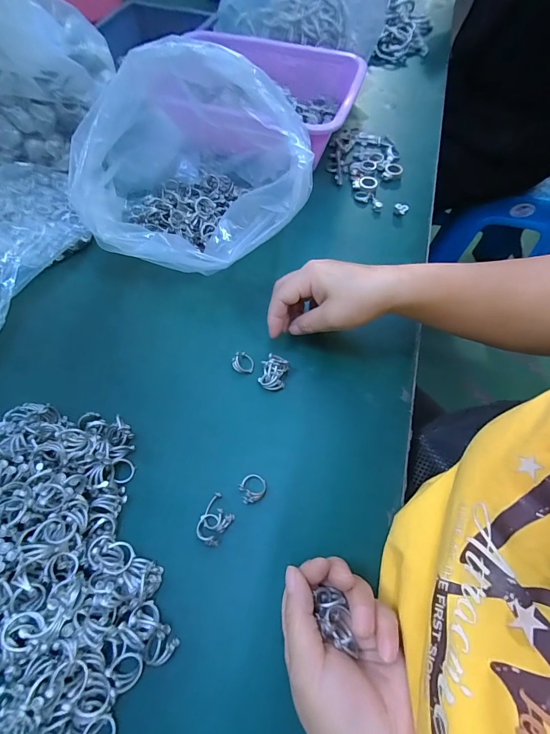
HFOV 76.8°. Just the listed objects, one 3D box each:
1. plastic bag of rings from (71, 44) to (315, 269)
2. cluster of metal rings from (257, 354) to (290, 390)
[{"bbox_3d":[-0.085,-0.226,0.371,0.214,0.180,0.233,-7,63,-6],"label":"plastic bag of rings"},{"bbox_3d":[-0.001,0.006,0.349,0.027,0.017,0.034,11,62,3],"label":"cluster of metal rings"}]

